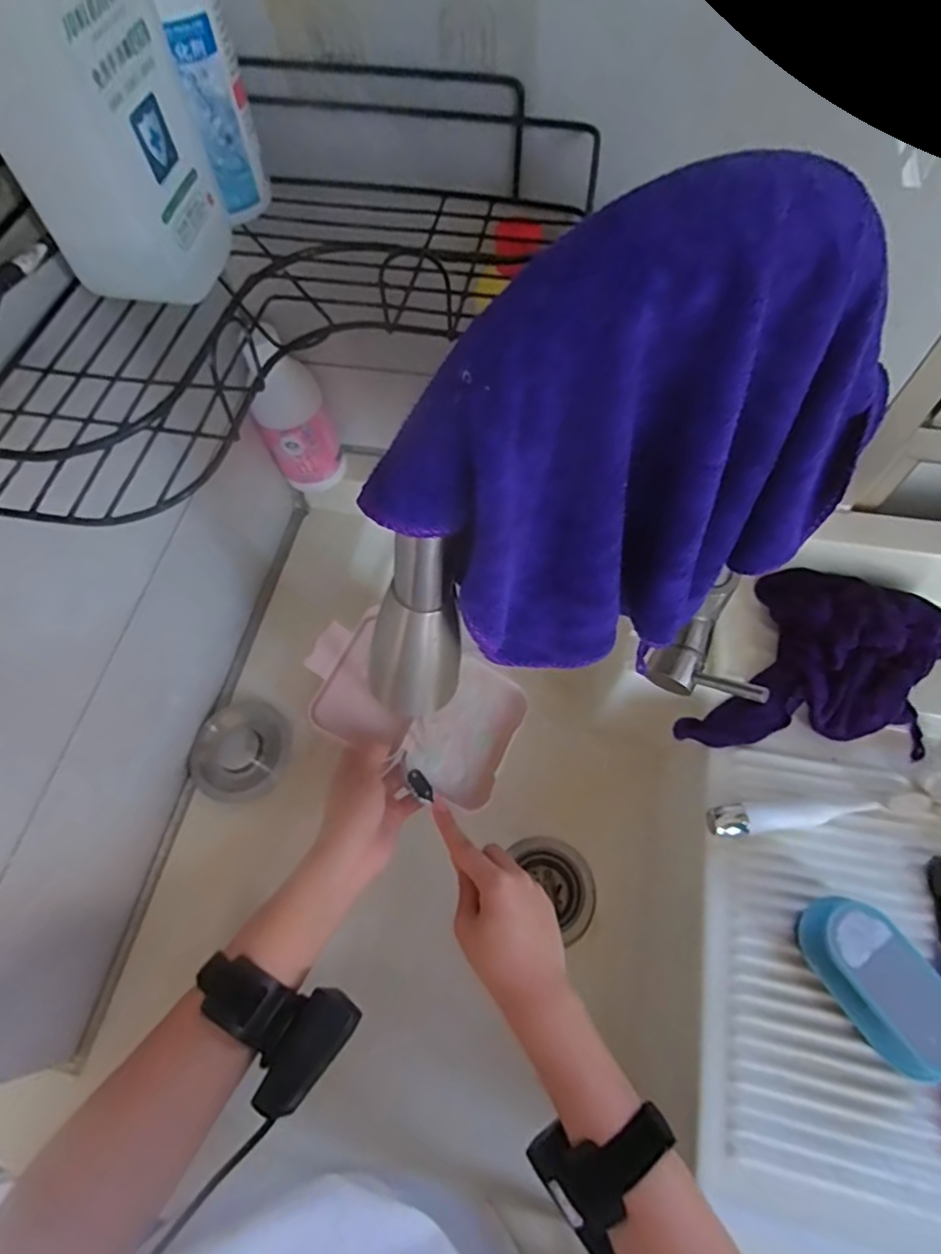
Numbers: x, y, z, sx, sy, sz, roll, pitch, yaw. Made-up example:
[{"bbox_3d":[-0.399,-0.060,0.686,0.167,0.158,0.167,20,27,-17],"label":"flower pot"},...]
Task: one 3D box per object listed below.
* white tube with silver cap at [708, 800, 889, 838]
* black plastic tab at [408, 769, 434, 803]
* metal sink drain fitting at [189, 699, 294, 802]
[{"bbox_3d":[0.261,0.150,0.479,0.136,0.018,0.023,-7,64,0],"label":"white tube with silver cap"},{"bbox_3d":[-0.039,0.127,0.474,0.012,0.006,0.029,-35,73,-13],"label":"black plastic tab"},{"bbox_3d":[-0.196,0.104,0.506,0.081,0.032,0.082,-2,64,3],"label":"metal sink drain fitting"}]

